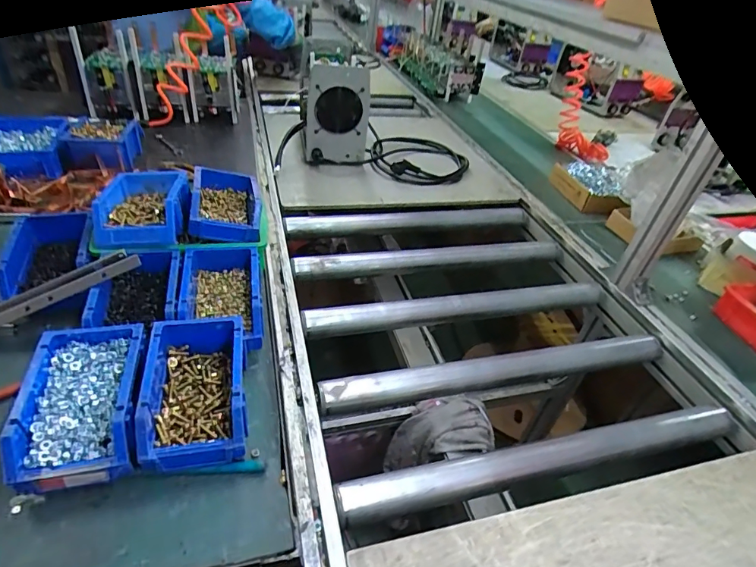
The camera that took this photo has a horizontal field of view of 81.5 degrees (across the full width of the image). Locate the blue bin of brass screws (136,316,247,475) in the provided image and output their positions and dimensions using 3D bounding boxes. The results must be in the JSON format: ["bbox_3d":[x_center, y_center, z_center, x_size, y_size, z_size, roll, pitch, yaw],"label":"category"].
[{"bbox_3d":[-0.203,0.115,0.494,0.103,0.062,0.164,-5,40,-15],"label":"blue bin of brass screws"}]

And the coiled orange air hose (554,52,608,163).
[{"bbox_3d":[0.657,-0.587,1.438,0.140,0.113,0.415,7,70,-1],"label":"coiled orange air hose"}]

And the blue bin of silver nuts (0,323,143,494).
[{"bbox_3d":[-0.309,0.127,0.465,0.106,0.069,0.167,-5,40,-15],"label":"blue bin of silver nuts"}]

